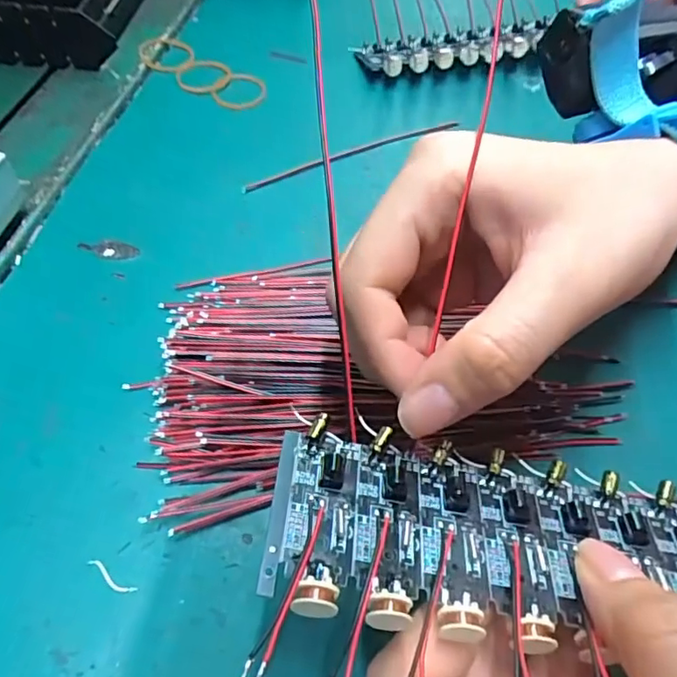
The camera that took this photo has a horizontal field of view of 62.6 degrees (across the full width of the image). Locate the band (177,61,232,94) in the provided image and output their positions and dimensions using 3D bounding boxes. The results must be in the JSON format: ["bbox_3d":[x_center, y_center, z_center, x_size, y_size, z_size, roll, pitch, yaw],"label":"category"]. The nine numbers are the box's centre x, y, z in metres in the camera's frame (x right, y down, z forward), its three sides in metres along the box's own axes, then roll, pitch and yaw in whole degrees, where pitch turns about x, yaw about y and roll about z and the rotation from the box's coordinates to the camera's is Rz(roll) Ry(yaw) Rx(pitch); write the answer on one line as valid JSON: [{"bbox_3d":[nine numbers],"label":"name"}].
[{"bbox_3d":[-0.078,-0.154,0.324,0.030,0.004,0.033,-3,56,0],"label":"band"}]

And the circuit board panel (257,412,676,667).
[{"bbox_3d":[0.064,0.053,0.134,0.160,0.013,0.046,12,55,-5],"label":"circuit board panel"}]

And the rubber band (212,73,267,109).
[{"bbox_3d":[-0.055,-0.143,0.319,0.027,0.004,0.033,19,59,15],"label":"rubber band"}]

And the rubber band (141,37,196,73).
[{"bbox_3d":[-0.102,-0.170,0.331,0.031,0.004,0.034,-10,57,-4],"label":"rubber band"}]

